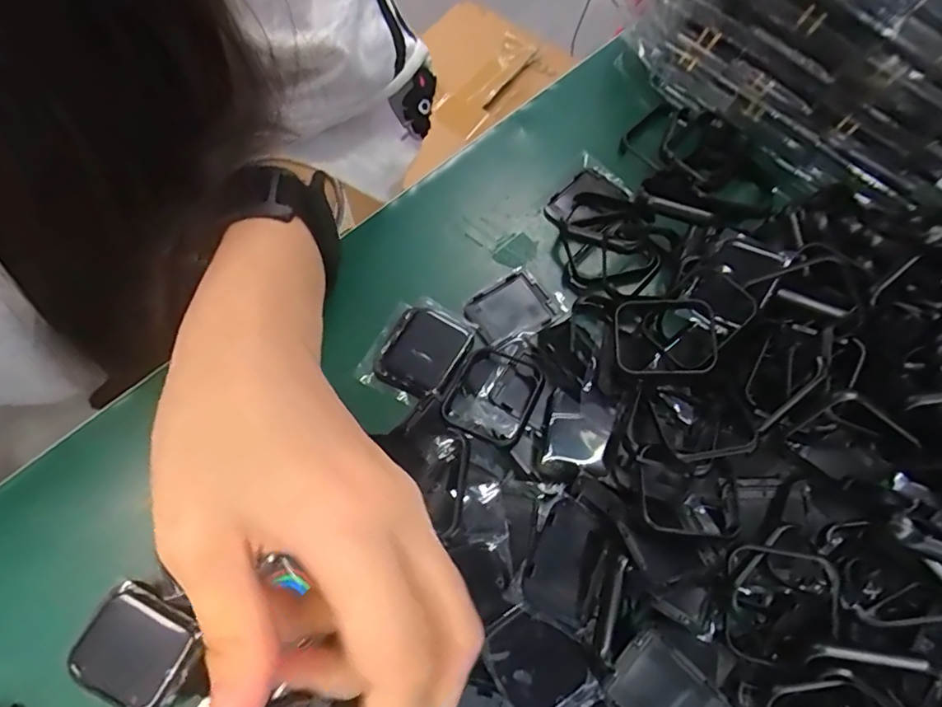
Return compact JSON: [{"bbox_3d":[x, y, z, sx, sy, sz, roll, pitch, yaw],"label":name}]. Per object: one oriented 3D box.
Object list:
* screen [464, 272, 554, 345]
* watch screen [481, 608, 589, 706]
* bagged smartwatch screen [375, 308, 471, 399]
[{"bbox_3d":[0.019,-0.021,0.270,0.039,0.005,0.031,-31,73,-12],"label":"screen"},{"bbox_3d":[0.023,0.111,0.199,0.032,0.007,0.033,-29,73,-12],"label":"watch screen"},{"bbox_3d":[-0.024,0.000,0.259,0.034,0.006,0.040,27,71,8],"label":"bagged smartwatch screen"}]

